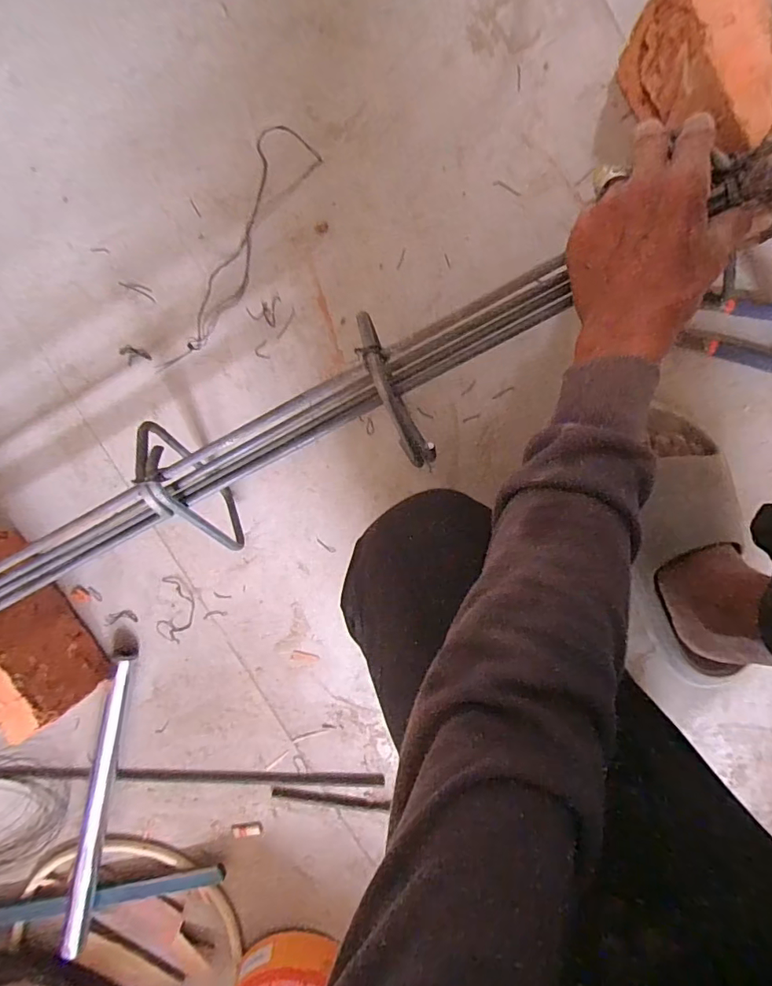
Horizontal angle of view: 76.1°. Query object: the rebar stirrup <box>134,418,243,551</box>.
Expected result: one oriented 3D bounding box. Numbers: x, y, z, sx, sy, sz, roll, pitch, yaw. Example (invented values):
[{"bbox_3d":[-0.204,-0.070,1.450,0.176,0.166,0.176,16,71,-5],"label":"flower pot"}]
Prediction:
[{"bbox_3d":[-0.171,0.000,0.443,0.022,0.136,0.091,-26,54,5],"label":"rebar stirrup"}]

